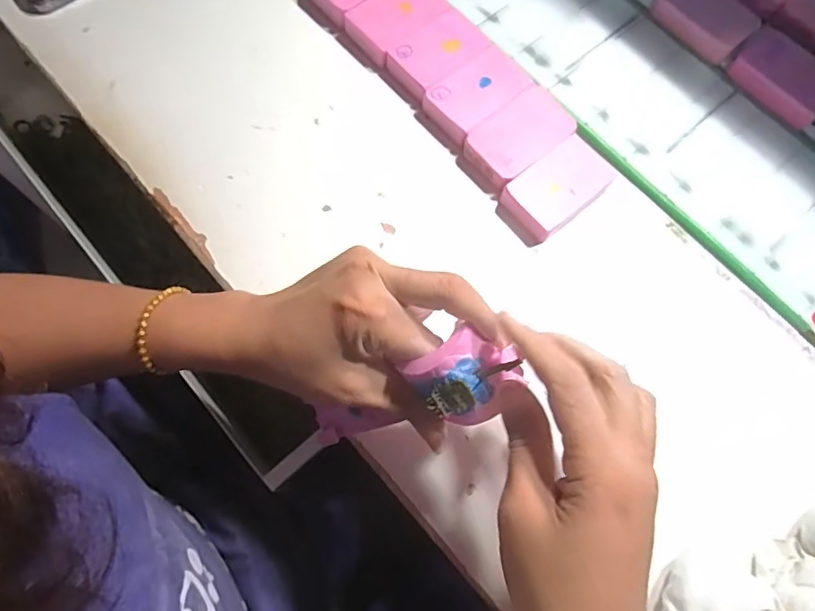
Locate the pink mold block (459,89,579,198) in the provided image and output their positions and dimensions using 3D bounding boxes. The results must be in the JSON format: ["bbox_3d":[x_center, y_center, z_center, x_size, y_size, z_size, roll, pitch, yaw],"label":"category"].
[{"bbox_3d":[0.076,-0.115,0.365,0.074,0.017,0.044,-36,77,-12],"label":"pink mold block"}]

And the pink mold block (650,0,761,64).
[{"bbox_3d":[0.229,-0.223,0.406,0.050,0.016,0.071,-40,78,-12],"label":"pink mold block"}]

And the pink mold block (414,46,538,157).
[{"bbox_3d":[0.051,-0.153,0.384,0.082,0.017,0.046,-37,78,-12],"label":"pink mold block"}]

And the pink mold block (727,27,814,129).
[{"bbox_3d":[0.279,-0.168,0.389,0.035,0.019,0.073,-40,78,-12],"label":"pink mold block"}]

